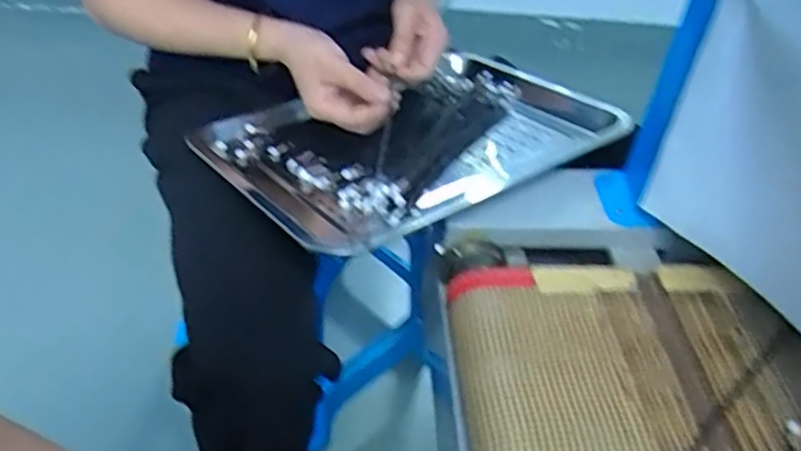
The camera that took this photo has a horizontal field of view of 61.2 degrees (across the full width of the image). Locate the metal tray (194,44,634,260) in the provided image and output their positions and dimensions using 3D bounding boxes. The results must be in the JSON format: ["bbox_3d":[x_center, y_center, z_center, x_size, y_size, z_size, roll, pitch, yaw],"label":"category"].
[{"bbox_3d":[0.009,-0.095,0.727,0.407,0.038,0.293,-24,40,-28],"label":"metal tray"}]

